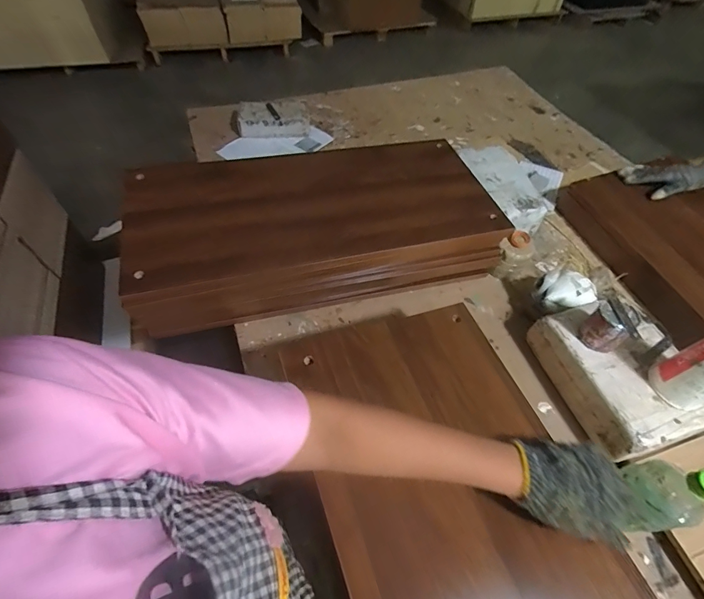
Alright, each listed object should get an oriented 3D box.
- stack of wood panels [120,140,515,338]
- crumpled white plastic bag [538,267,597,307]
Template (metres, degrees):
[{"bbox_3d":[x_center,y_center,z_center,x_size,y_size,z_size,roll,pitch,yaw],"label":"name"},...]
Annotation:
[{"bbox_3d":[-0.073,-0.155,0.795,0.680,0.163,0.326,-12,57,-11],"label":"stack of wood panels"},{"bbox_3d":[0.442,-0.019,0.767,0.102,0.041,0.089,13,56,6],"label":"crumpled white plastic bag"}]

